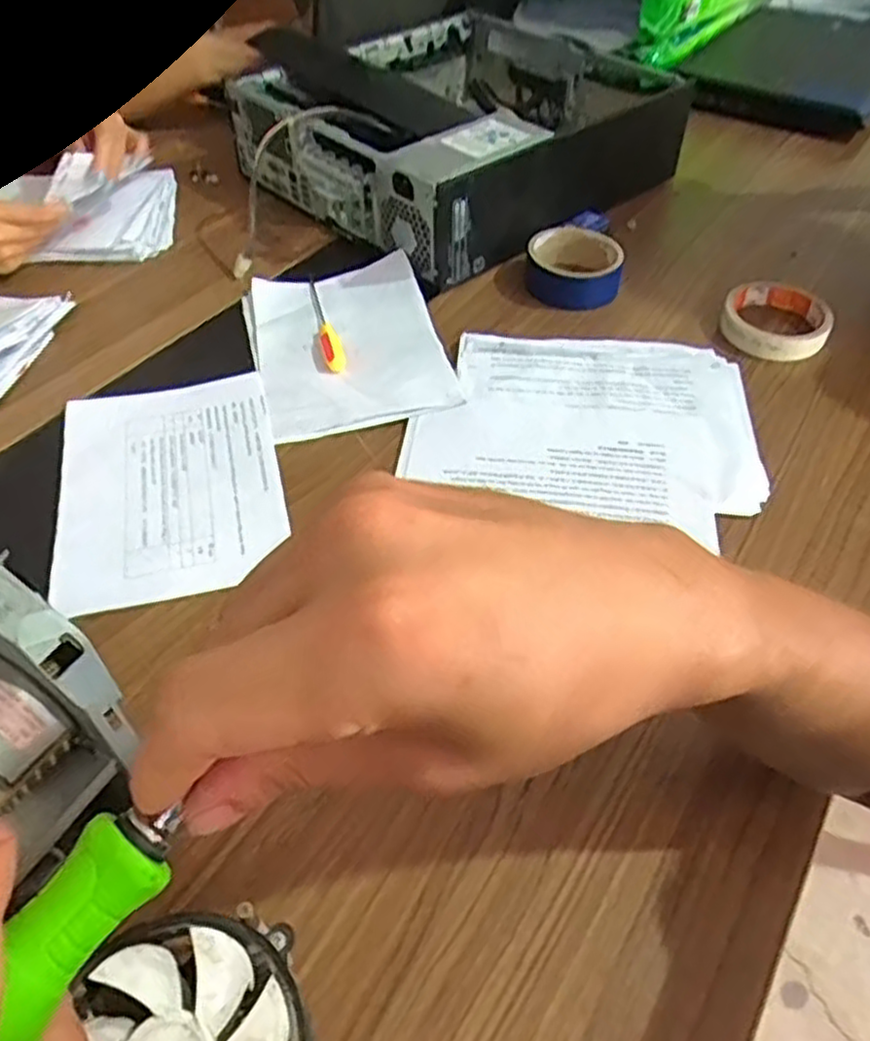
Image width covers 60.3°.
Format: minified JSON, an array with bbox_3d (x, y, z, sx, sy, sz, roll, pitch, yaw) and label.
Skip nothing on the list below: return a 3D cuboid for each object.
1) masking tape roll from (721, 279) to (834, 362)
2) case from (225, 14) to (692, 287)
[{"bbox_3d":[0.291,-0.174,0.634,0.084,0.028,0.094,26,52,18],"label":"masking tape roll"},{"bbox_3d":[0.026,-0.420,0.805,0.392,0.101,0.363,-30,57,-26],"label":"case"}]

